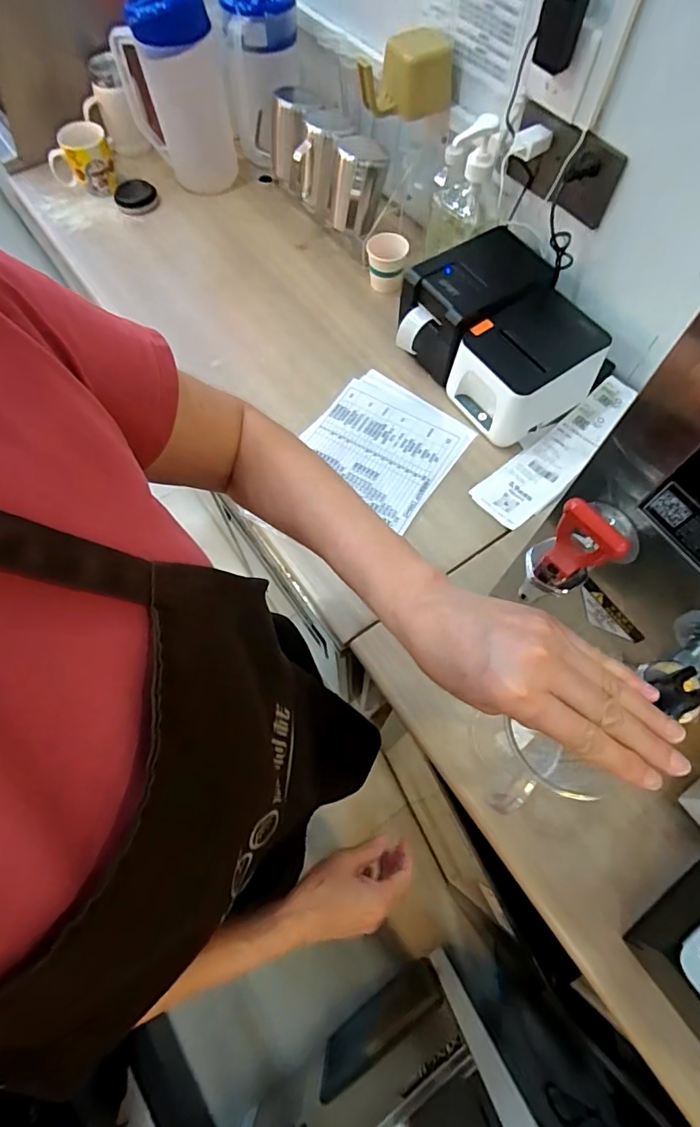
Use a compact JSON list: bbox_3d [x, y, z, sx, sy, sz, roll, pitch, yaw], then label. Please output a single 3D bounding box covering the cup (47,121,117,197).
[{"bbox_3d":[-0.513,-0.766,0.972,0.117,0.096,0.090,-24,69,-10],"label":"cup"}]

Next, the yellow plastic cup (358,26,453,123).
[{"bbox_3d":[0.086,-0.716,0.747,0.133,0.076,0.080,6,67,3],"label":"yellow plastic cup"}]

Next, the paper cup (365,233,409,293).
[{"bbox_3d":[0.062,-0.517,0.876,0.068,0.067,0.065,0,66,0],"label":"paper cup"}]

